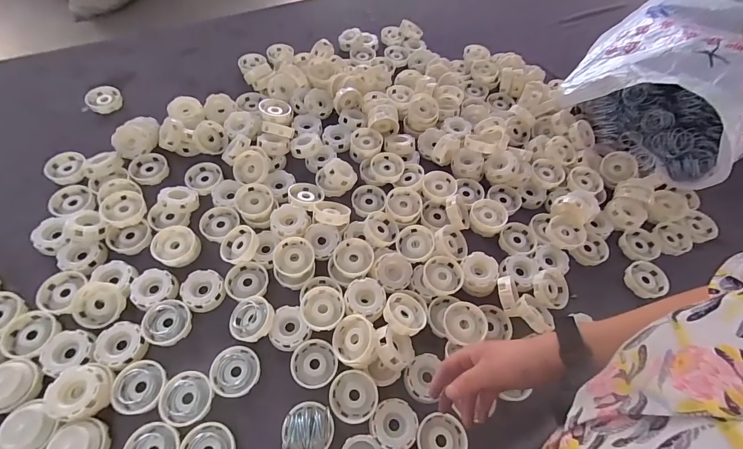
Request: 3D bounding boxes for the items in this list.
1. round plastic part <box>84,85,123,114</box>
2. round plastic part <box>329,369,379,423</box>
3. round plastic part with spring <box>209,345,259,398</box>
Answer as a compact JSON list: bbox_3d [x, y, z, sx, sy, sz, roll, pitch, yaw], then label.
[{"bbox_3d":[-0.584,-0.273,0.787,0.068,0.021,0.074,2,60,-3],"label":"round plastic part"},{"bbox_3d":[-0.025,0.239,0.503,0.066,0.023,0.064,2,60,-3],"label":"round plastic part"},{"bbox_3d":[-0.195,0.208,0.514,0.065,0.021,0.065,2,60,-3],"label":"round plastic part with spring"}]

